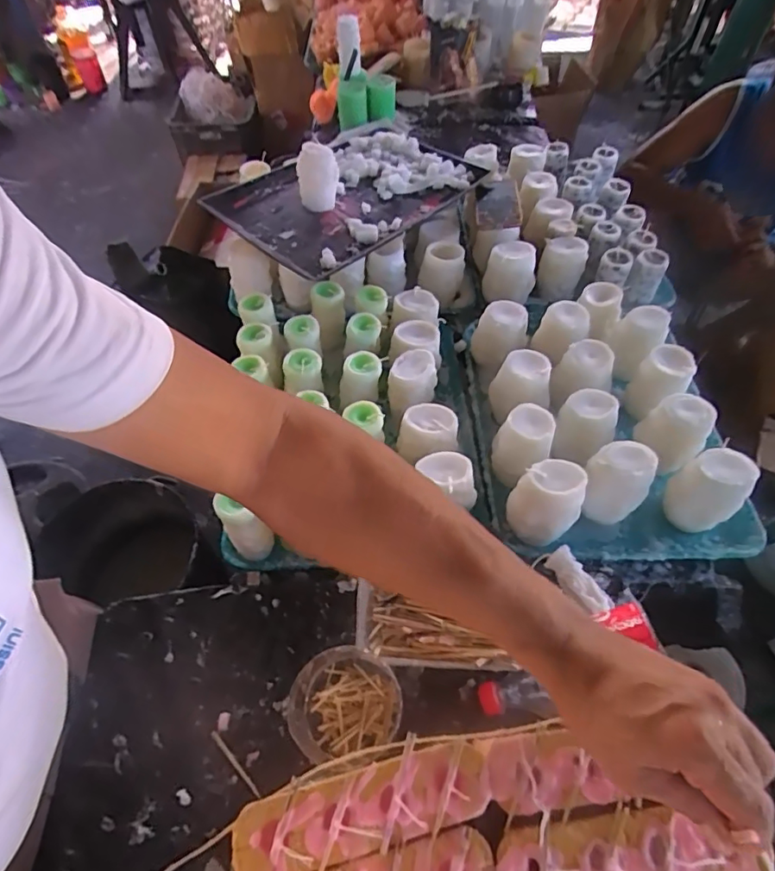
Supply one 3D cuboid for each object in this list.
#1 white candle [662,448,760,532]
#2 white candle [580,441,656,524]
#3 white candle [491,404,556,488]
[{"bbox_3d":[0.404,0.077,0.670,0.079,0.110,0.077,-1,55,1],"label":"white candle"},{"bbox_3d":[0.291,0.060,0.676,0.073,0.107,0.067,-1,55,1],"label":"white candle"},{"bbox_3d":[0.178,0.014,0.707,0.070,0.093,0.077,-1,55,1],"label":"white candle"}]

